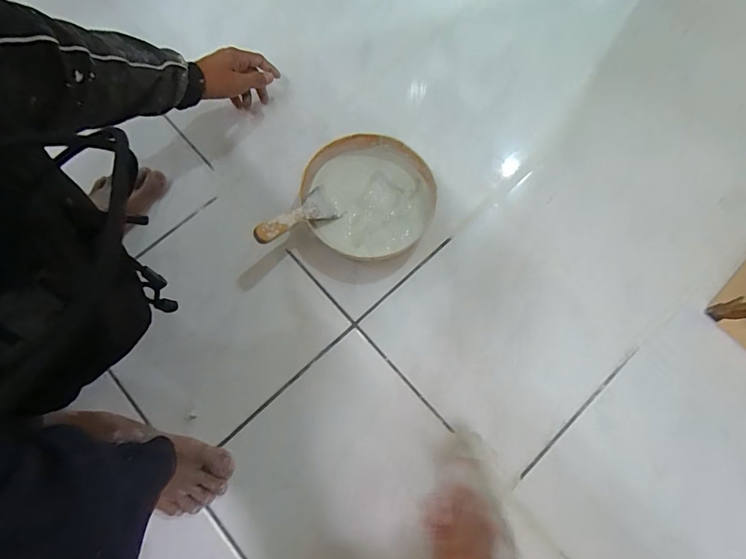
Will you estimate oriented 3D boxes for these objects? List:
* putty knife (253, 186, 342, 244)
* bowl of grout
[{"bbox_3d":[-0.111,-0.088,0.579,0.135,0.019,0.051,-34,74,-32],"label":"putty knife"},{"bbox_3d":[-0.005,-0.127,0.627,0.199,0.055,0.194,0,73,1],"label":"bowl of grout"}]

